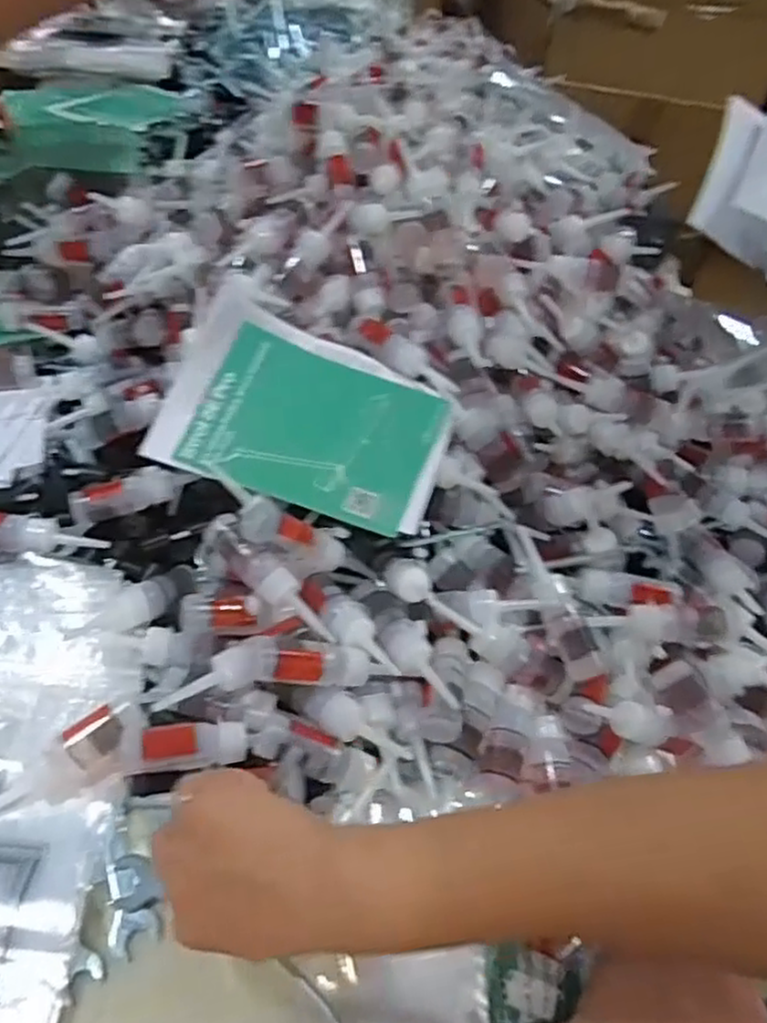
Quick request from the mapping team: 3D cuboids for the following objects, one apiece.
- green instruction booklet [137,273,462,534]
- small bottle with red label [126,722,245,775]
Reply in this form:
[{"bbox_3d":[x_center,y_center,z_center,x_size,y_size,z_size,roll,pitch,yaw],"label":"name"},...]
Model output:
[{"bbox_3d":[-0.053,-0.073,0.549,0.205,0.027,0.144,19,69,5],"label":"green instruction booklet"},{"bbox_3d":[-0.114,0.136,0.426,0.066,0.018,0.022,1,47,-22],"label":"small bottle with red label"}]

